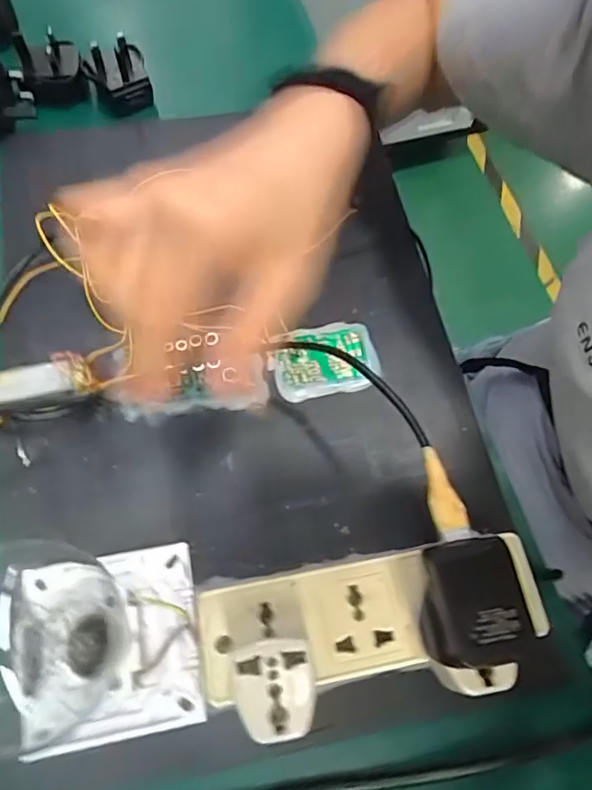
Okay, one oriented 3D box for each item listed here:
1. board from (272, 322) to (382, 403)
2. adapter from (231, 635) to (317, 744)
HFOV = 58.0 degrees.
[{"bbox_3d":[0.020,-0.024,0.349,0.069,0.009,0.047,-12,67,-8],"label":"board"},{"bbox_3d":[-0.009,0.129,0.238,0.033,0.032,0.037,-9,67,-6],"label":"adapter"}]

